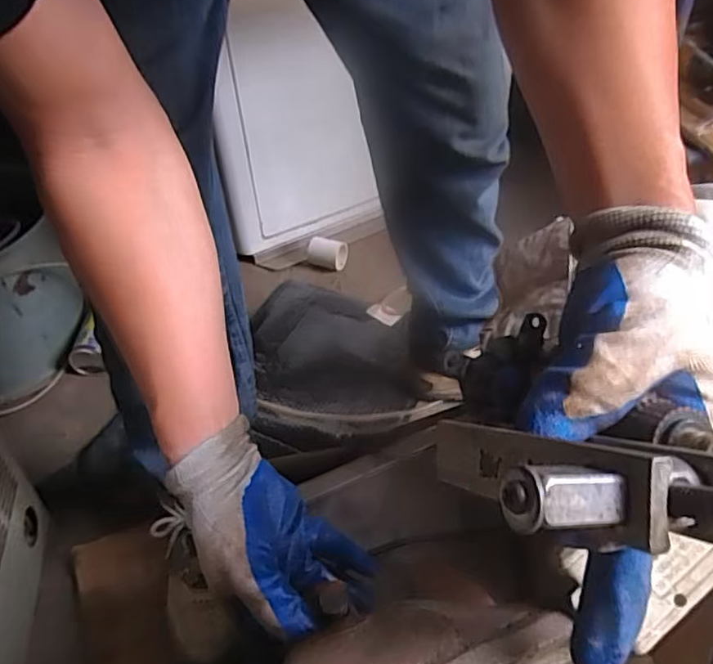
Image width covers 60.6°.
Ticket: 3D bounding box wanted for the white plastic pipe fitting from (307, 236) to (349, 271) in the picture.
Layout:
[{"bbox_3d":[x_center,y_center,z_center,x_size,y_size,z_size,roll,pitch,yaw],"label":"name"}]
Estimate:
[{"bbox_3d":[-0.057,-0.162,1.218,0.080,0.056,0.048,13,45,17],"label":"white plastic pipe fitting"}]

